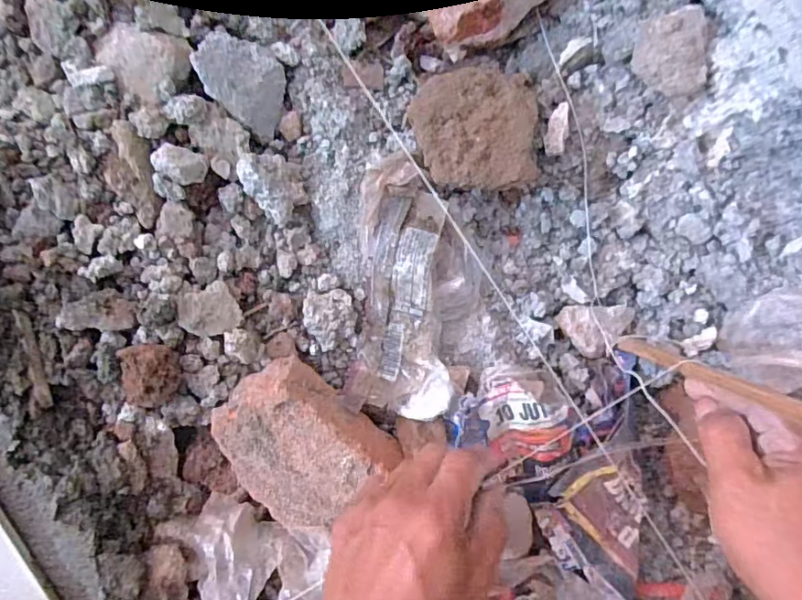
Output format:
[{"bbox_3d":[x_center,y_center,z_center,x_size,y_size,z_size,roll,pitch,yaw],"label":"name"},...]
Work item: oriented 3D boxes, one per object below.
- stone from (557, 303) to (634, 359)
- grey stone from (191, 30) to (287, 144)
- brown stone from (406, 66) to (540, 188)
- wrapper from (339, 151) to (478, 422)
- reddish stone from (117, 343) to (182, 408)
[{"bbox_3d":[0.149,0.023,0.409,0.062,0.020,0.038,-2,91,-3],"label":"stone"},{"bbox_3d":[-0.100,-0.142,0.351,0.065,0.014,0.048,39,70,-35],"label":"grey stone"},{"bbox_3d":[0.051,-0.112,0.358,0.092,0.042,0.084,0,91,-3],"label":"brown stone"},{"bbox_3d":[0.010,-0.005,0.362,0.079,0.030,0.161,5,91,-3],"label":"wrapper"},{"bbox_3d":[-0.156,0.048,0.335,0.031,0.022,0.040,0,91,-3],"label":"reddish stone"}]

